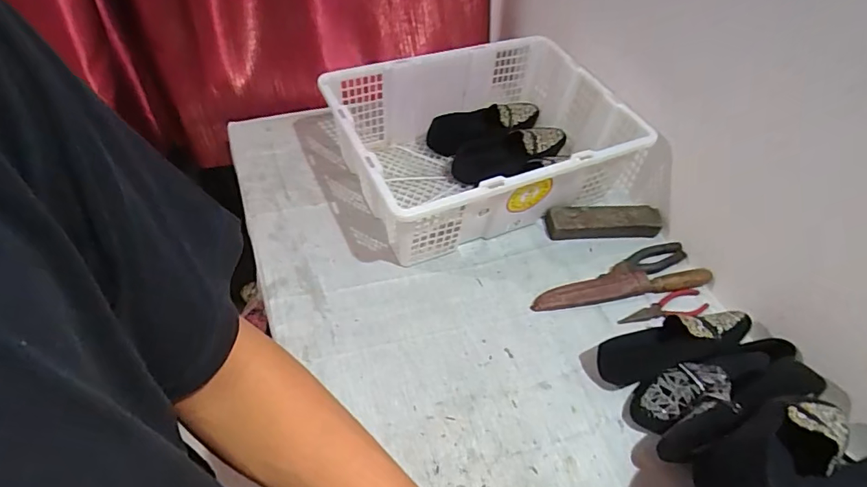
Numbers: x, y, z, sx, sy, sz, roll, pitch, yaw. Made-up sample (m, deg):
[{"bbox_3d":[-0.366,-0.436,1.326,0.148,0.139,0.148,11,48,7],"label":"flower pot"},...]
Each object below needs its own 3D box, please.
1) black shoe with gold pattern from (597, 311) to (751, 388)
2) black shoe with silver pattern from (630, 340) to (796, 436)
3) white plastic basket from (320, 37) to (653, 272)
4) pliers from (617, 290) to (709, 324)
[{"bbox_3d":[0.342,0.144,0.704,0.235,0.073,0.072,-10,53,-13],"label":"black shoe with gold pattern"},{"bbox_3d":[0.385,0.184,0.666,0.252,0.085,0.072,-14,54,-16],"label":"black shoe with silver pattern"},{"bbox_3d":[0.085,-0.191,0.896,0.485,0.175,0.382,-18,55,-18],"label":"white plastic basket"},{"bbox_3d":[0.365,0.102,0.785,0.150,0.014,0.040,-8,52,-11],"label":"pliers"}]

